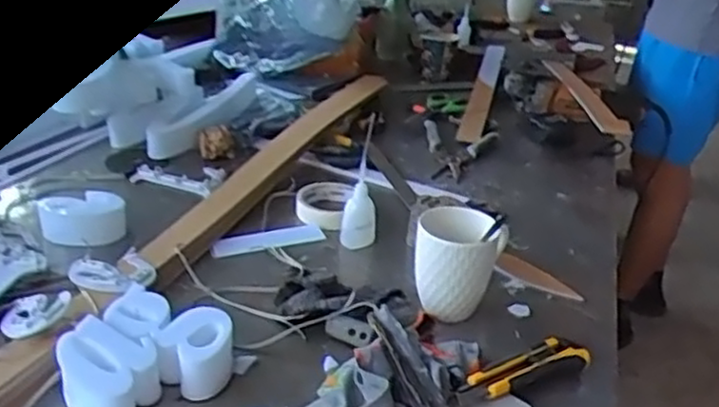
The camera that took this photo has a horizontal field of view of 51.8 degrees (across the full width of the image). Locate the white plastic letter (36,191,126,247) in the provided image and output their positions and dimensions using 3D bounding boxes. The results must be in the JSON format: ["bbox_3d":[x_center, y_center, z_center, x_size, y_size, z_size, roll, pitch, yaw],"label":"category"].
[{"bbox_3d":[-0.325,0.018,0.868,0.093,0.045,0.076,-7,28,-23],"label":"white plastic letter"}]

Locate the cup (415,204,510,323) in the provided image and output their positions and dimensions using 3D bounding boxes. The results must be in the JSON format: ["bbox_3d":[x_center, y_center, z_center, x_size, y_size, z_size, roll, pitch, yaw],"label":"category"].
[{"bbox_3d":[0.101,0.066,0.772,0.077,0.116,0.076,4,26,-2],"label":"cup"}]

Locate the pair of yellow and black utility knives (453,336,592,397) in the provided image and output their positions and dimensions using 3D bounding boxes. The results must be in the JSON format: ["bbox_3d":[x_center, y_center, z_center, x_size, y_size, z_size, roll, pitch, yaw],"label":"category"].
[{"bbox_3d":[0.151,0.157,0.692,0.149,0.025,0.039,-11,30,-29],"label":"pair of yellow and black utility knives"}]

